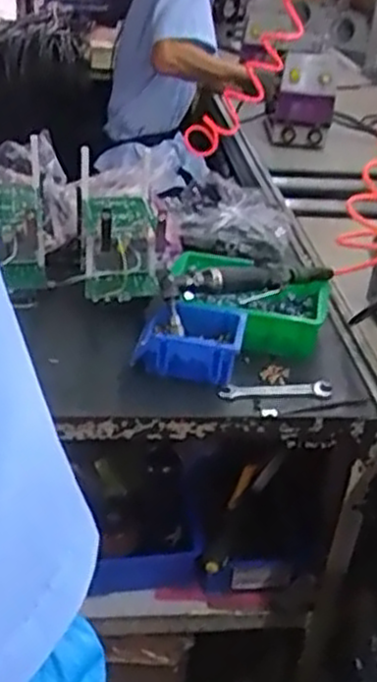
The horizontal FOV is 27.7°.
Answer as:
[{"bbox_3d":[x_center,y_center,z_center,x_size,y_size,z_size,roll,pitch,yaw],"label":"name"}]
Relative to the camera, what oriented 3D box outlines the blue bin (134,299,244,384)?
[{"bbox_3d":[0.003,0.000,1.093,0.146,0.065,0.118,10,31,7],"label":"blue bin"}]

